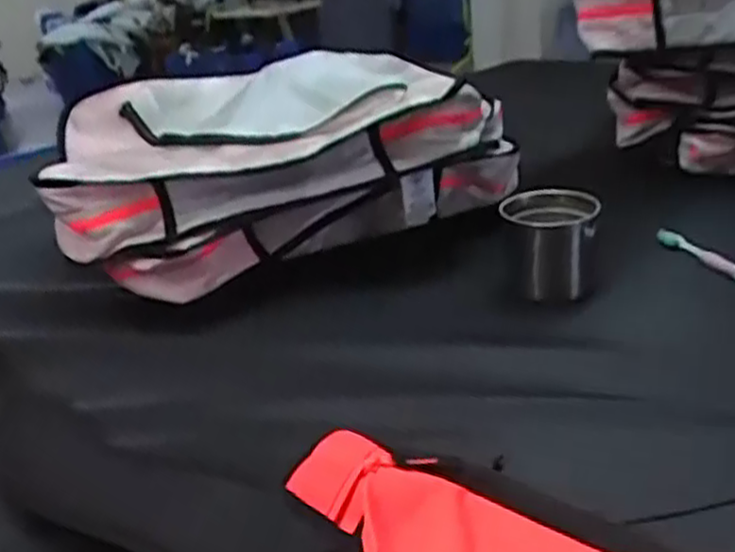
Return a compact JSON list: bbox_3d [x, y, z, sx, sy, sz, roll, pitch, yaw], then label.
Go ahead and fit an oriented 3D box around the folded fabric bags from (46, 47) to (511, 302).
[{"bbox_3d":[-0.099,-0.144,0.980,0.557,0.214,0.352,-15,26,-18],"label":"folded fabric bags"}]

